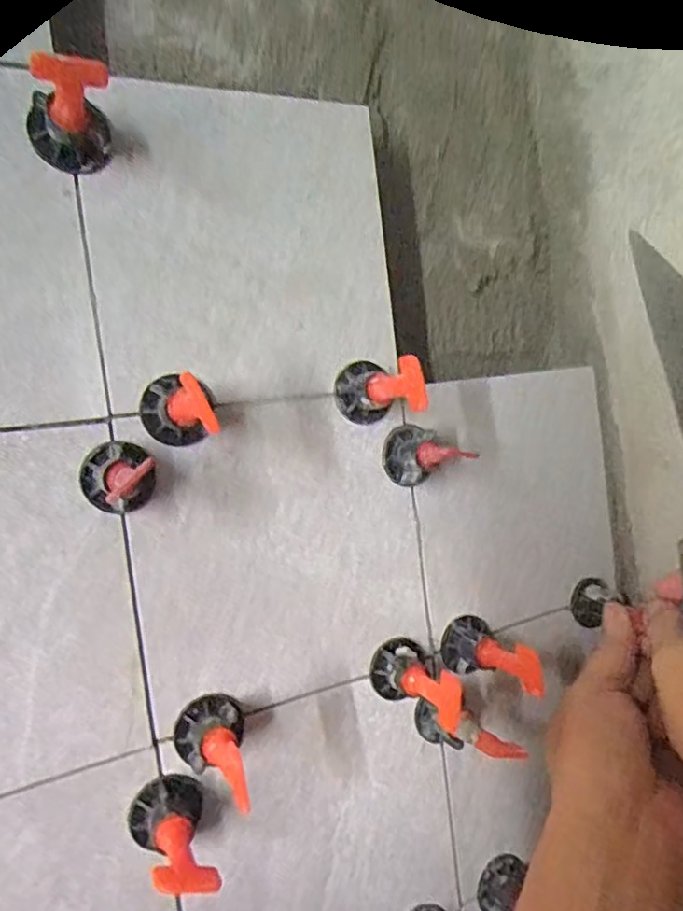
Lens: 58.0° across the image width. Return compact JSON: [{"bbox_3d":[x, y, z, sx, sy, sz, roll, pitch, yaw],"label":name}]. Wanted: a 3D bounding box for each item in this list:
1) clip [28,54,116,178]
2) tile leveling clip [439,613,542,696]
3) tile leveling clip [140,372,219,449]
[{"bbox_3d":[-0.108,-0.136,0.249,0.032,0.026,0.043,-8,4,-23],"label":"clip"},{"bbox_3d":[0.077,0.108,0.329,0.033,0.028,0.058,-8,3,-11],"label":"tile leveling clip"},{"bbox_3d":[-0.070,-0.020,0.267,0.033,0.031,0.043,-8,3,-15],"label":"tile leveling clip"}]

